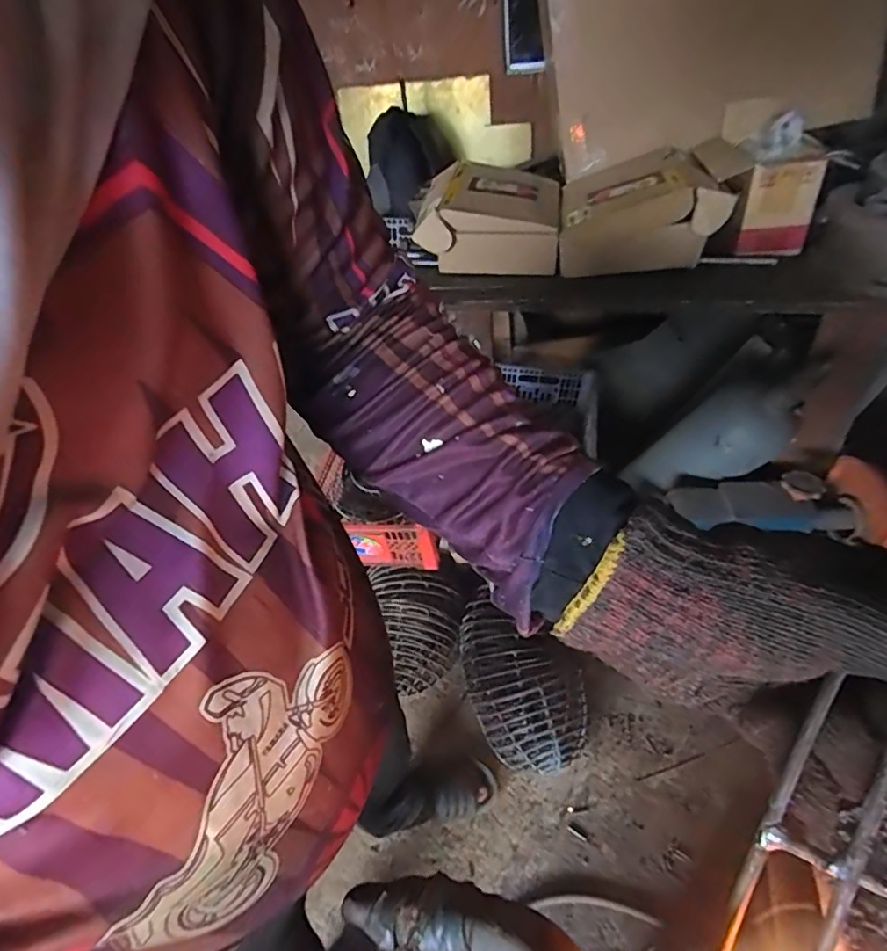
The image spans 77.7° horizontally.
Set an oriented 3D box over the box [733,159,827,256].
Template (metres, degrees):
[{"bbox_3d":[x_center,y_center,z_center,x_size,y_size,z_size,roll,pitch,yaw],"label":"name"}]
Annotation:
[{"bbox_3d":[0.580,-0.463,0.966,0.125,0.143,0.055,6,45,16],"label":"box"}]

